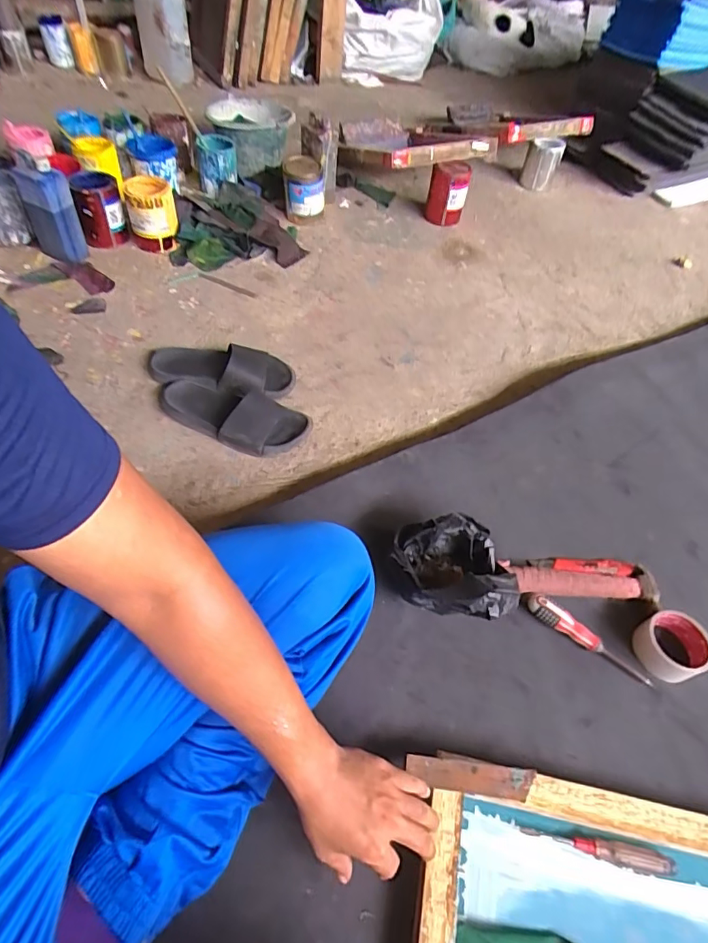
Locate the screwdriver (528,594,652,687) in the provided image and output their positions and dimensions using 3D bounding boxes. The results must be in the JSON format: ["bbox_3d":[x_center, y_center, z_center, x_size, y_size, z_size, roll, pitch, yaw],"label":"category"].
[{"bbox_3d":[0.330,0.237,0.699,0.183,0.029,0.030,35,58,19],"label":"screwdriver"}]

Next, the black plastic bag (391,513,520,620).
[{"bbox_3d":[0.138,0.138,0.706,0.167,0.113,0.136,10,53,4],"label":"black plastic bag"}]

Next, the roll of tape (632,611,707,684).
[{"bbox_3d":[0.445,0.245,0.696,0.094,0.039,0.088,-14,55,-14],"label":"roll of tape"}]

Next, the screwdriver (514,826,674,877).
[{"bbox_3d":[0.274,0.423,0.557,0.165,0.016,0.021,13,53,4],"label":"screwdriver"}]

